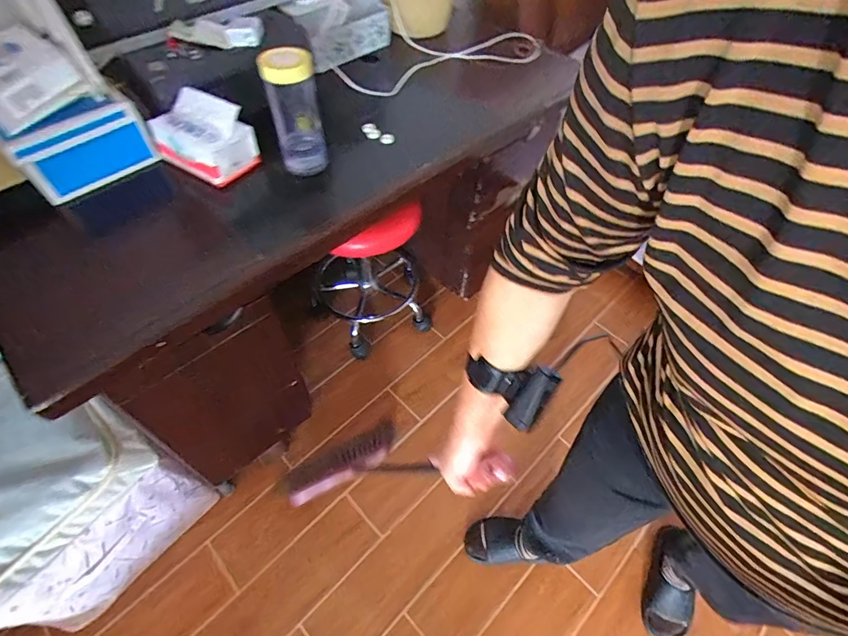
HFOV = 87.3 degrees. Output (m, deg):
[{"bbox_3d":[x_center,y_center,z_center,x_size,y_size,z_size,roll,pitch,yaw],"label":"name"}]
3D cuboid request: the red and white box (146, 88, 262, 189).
[{"bbox_3d":[-0.374,-0.308,0.762,0.151,0.089,0.110,27,59,17],"label":"red and white box"}]

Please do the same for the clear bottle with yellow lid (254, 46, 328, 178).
[{"bbox_3d":[-0.210,-0.335,0.728,0.085,0.183,0.083,-12,56,-9],"label":"clear bottle with yellow lid"}]

